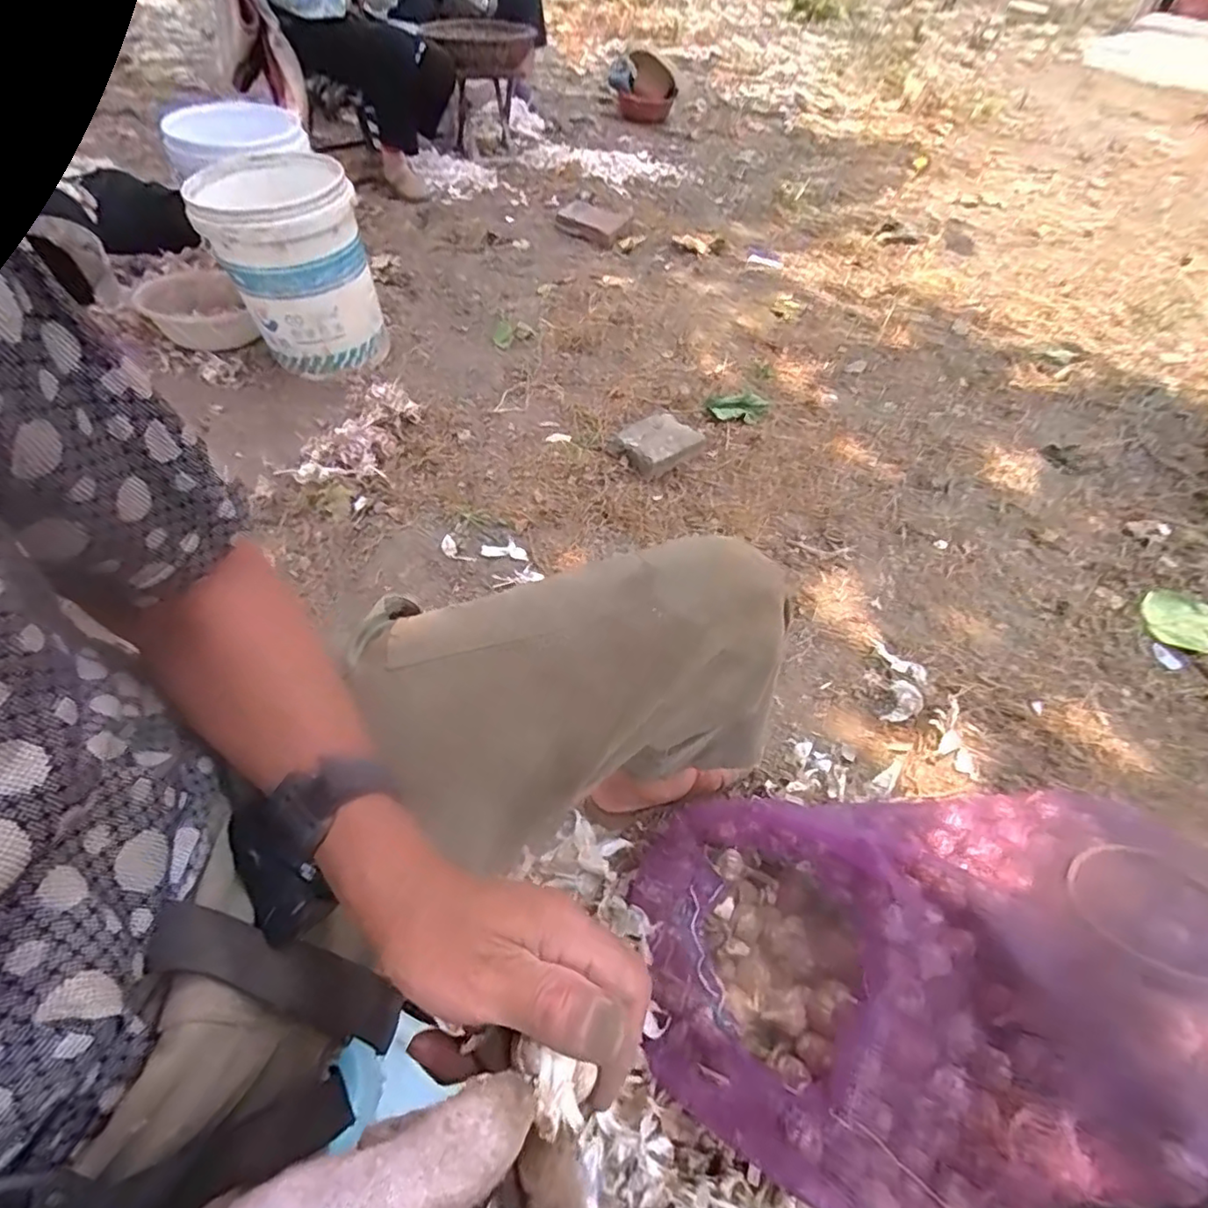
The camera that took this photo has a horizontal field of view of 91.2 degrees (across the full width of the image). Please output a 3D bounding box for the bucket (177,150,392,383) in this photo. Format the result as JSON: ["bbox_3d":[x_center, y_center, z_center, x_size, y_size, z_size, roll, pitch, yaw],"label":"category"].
[{"bbox_3d":[-0.674,-0.726,1.315,0.287,0.358,0.291,-18,54,-16],"label":"bucket"}]

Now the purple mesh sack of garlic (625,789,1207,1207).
[{"bbox_3d":[0.349,0.383,0.614,0.566,0.201,0.384,4,51,0],"label":"purple mesh sack of garlic"}]

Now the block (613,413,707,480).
[{"bbox_3d":[0.118,-0.338,1.251,0.163,0.058,0.133,-29,58,-23],"label":"block"}]

